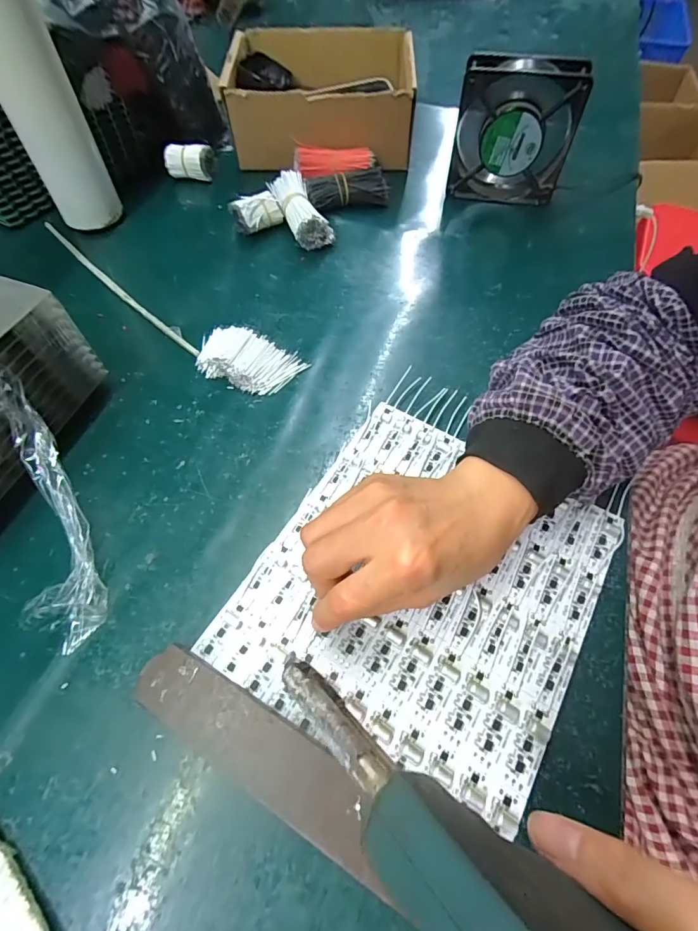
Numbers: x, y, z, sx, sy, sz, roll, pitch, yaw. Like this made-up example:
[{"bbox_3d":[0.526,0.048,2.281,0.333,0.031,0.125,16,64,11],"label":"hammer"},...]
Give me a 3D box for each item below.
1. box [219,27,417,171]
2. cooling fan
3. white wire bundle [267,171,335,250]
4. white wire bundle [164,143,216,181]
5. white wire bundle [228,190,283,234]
[{"bbox_3d":[-0.035,-0.474,0.557,0.226,0.092,0.209,4,59,3],"label":"box"},{"bbox_3d":[0.175,-0.351,0.466,0.121,0.127,0.046,15,60,9],"label":"cooling fan"},{"bbox_3d":[-0.053,-0.282,0.469,0.040,0.028,0.096,-22,74,-13],"label":"white wire bundle"},{"bbox_3d":[-0.199,-0.379,0.541,0.056,0.040,0.032,1,59,1],"label":"white wire bundle"},{"bbox_3d":[-0.102,-0.279,0.480,0.048,0.036,0.034,-24,61,-14],"label":"white wire bundle"}]

